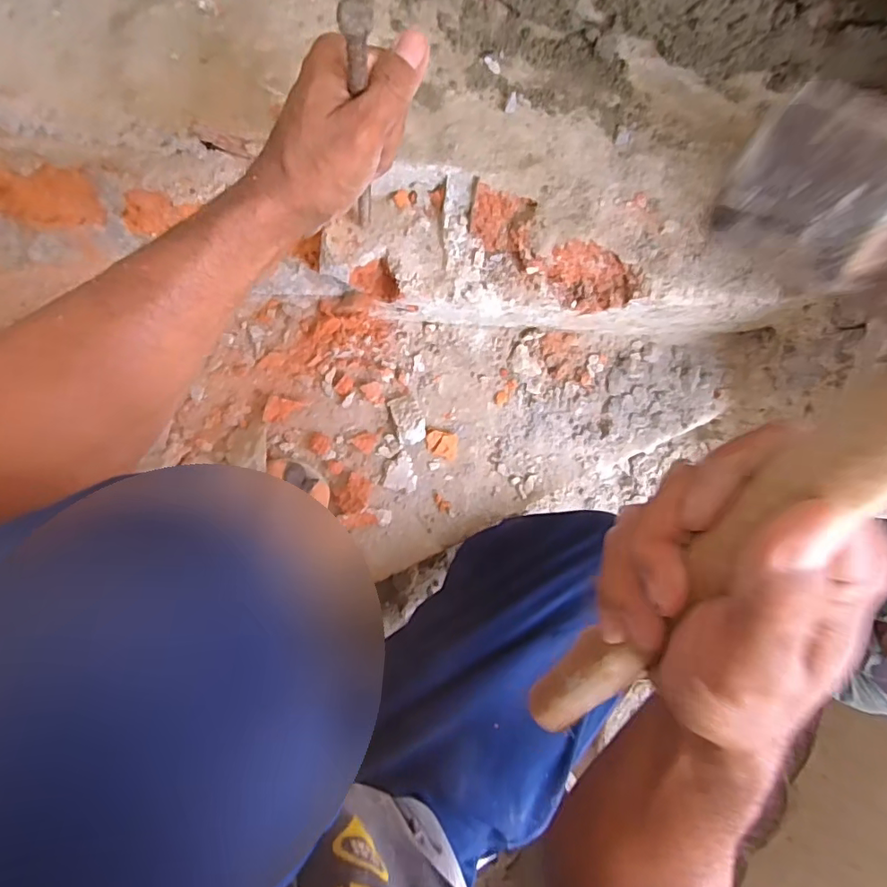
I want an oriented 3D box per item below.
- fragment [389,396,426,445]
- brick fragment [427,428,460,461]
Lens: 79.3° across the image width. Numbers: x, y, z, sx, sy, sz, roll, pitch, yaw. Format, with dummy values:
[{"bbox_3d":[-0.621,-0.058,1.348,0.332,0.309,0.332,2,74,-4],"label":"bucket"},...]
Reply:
[{"bbox_3d":[-0.038,-0.027,0.595,0.031,0.022,0.053,-17,90,-10],"label":"fragment"},{"bbox_3d":[-0.002,0.001,0.607,0.038,0.004,0.029,13,85,-9],"label":"brick fragment"}]

